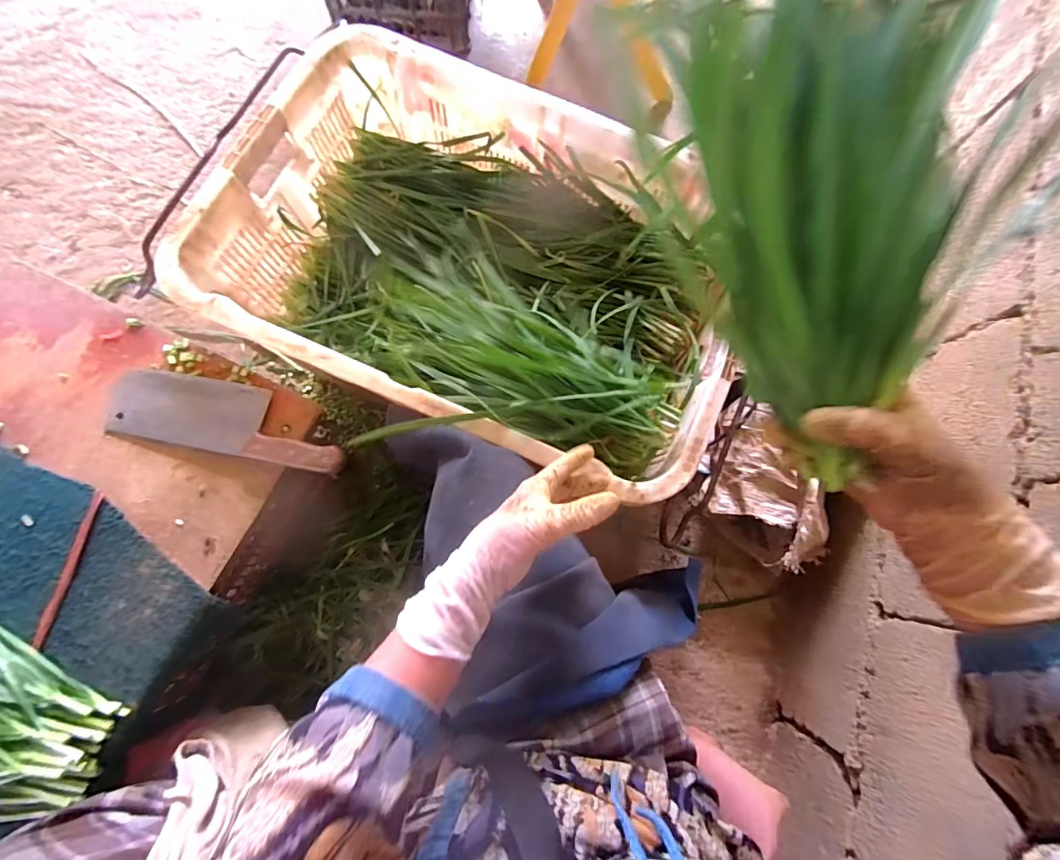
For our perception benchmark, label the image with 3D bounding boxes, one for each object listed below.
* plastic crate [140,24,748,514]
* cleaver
[{"bbox_3d":[-0.068,-0.240,0.647,0.686,0.164,0.489,24,77,6],"label":"plastic crate"},{"bbox_3d":[-0.367,-0.016,0.542,0.295,0.030,0.086,11,76,2],"label":"cleaver"}]

